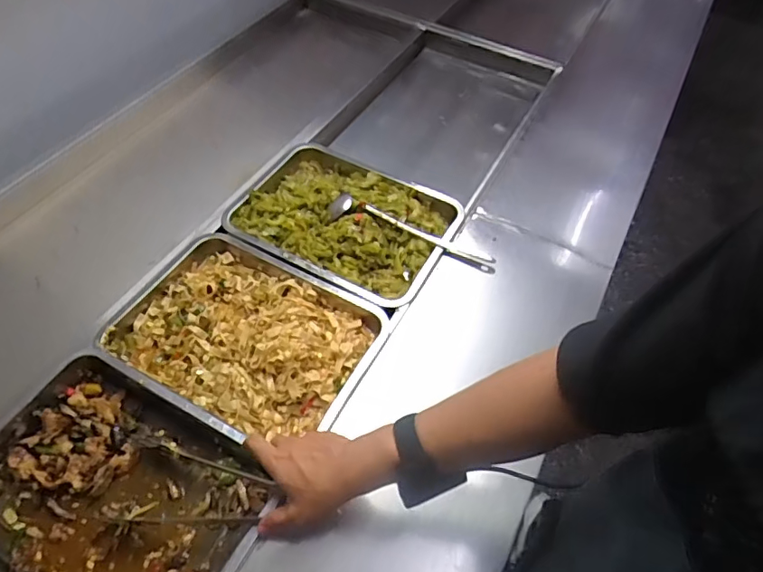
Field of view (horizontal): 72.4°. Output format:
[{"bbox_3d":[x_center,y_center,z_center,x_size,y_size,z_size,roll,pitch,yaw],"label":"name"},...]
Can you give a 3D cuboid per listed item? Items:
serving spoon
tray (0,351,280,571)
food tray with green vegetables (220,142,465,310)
[{"bbox_3d":[0.048,-0.097,0.870,0.291,0.030,0.049,17,56,11],"label":"serving spoon"},{"bbox_3d":[-0.324,0.246,0.621,0.373,0.046,0.252,23,57,15],"label":"tray"},{"bbox_3d":[-0.063,-0.121,0.898,0.355,0.051,0.273,24,57,15],"label":"food tray with green vegetables"}]

